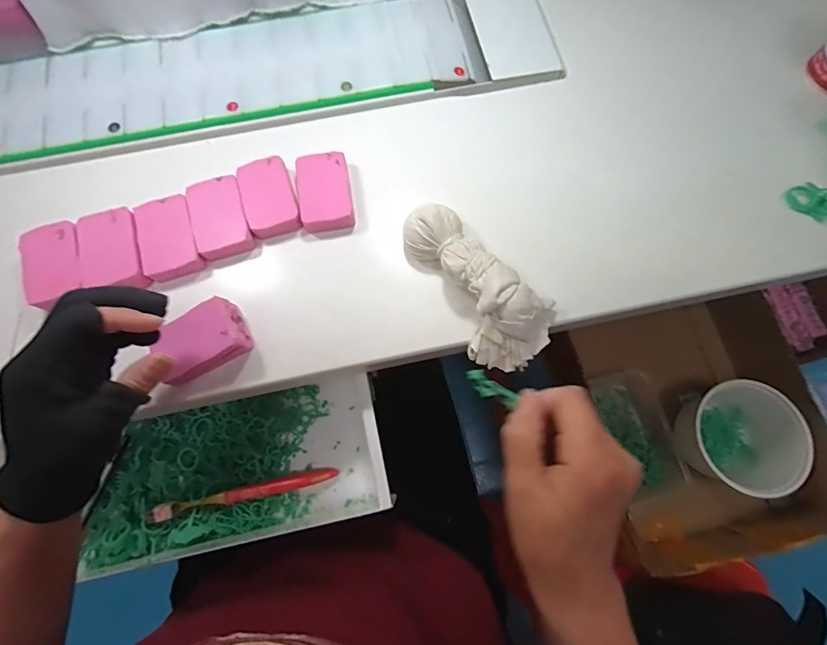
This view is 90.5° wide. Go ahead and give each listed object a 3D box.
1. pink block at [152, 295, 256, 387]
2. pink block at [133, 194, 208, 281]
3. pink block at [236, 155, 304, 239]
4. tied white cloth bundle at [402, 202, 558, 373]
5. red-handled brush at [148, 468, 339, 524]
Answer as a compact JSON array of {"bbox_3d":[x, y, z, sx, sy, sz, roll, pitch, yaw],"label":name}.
[{"bbox_3d":[-0.171,0.015,0.330,0.067,0.027,0.048,-31,77,-7],"label":"pink block"},{"bbox_3d":[-0.216,-0.075,0.362,0.045,0.015,0.073,-18,76,-3],"label":"pink block"},{"bbox_3d":[-0.130,-0.114,0.371,0.045,0.015,0.071,-19,76,-4],"label":"pink block"},{"bbox_3d":[0.045,-0.034,0.335,0.064,0.052,0.158,-39,78,-8],"label":"tied white cloth bundle"},{"bbox_3d":[-0.164,0.170,0.406,0.177,0.021,0.016,-13,75,-2],"label":"red-handled brush"}]

